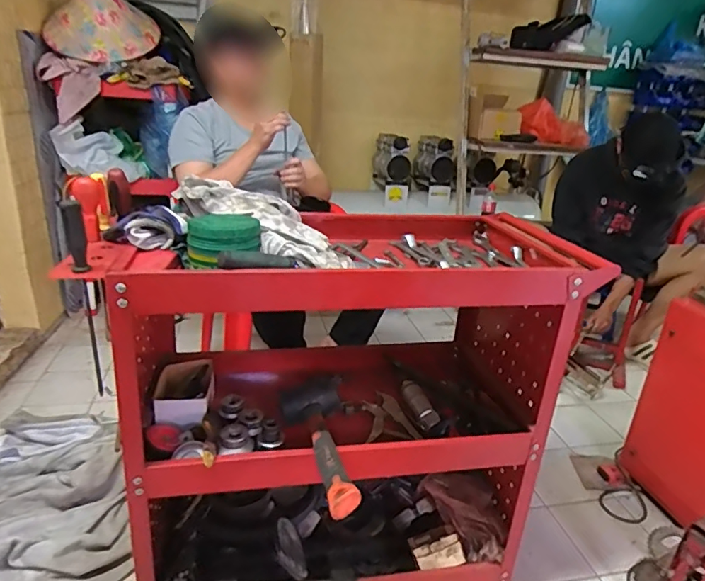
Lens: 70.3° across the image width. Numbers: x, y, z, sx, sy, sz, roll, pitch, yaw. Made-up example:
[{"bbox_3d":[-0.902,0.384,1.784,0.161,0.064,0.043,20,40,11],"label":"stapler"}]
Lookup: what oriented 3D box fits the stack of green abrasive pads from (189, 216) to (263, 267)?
[{"bbox_3d":[-0.183,-0.084,0.710,0.096,0.042,0.105,-3,22,-19],"label":"stack of green abrasive pads"}]

